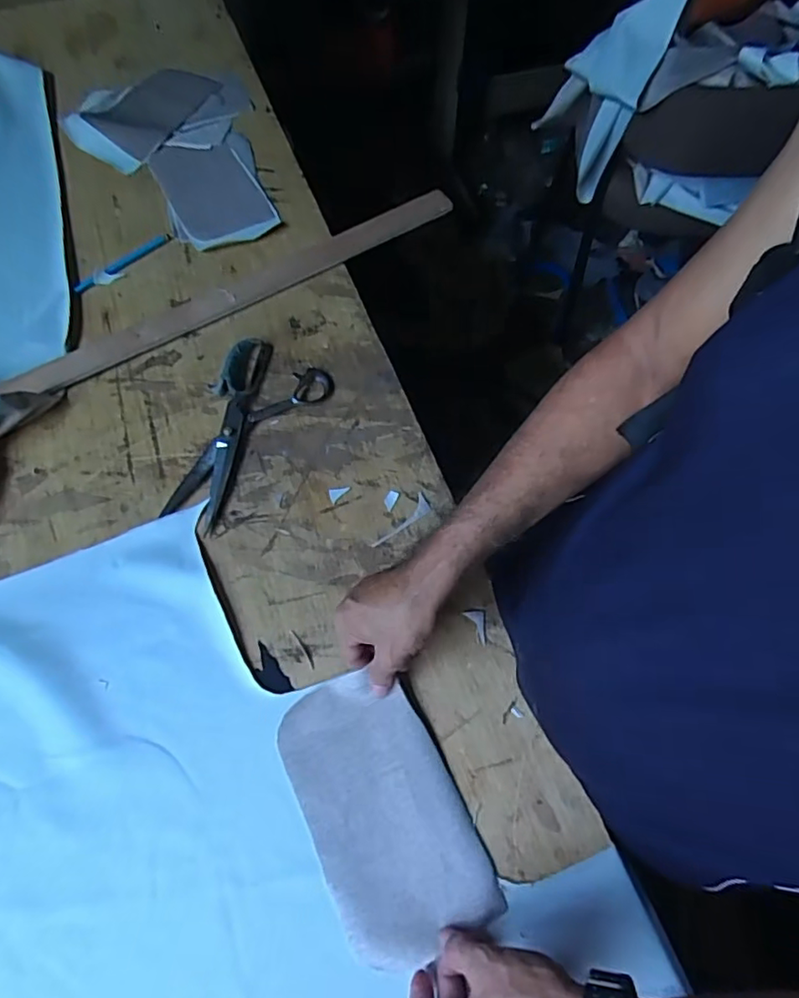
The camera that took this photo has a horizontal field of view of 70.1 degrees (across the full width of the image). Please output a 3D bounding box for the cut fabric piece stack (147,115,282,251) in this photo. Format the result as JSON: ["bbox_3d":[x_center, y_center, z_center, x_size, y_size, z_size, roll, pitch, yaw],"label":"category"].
[{"bbox_3d":[-0.267,-0.451,0.807,0.139,0.010,0.252,-18,67,-10],"label":"cut fabric piece stack"}]

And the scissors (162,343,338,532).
[{"bbox_3d":[-0.181,-0.079,0.631,0.118,0.019,0.233,26,67,10],"label":"scissors"}]

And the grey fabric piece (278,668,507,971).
[{"bbox_3d":[-0.015,0.258,0.479,0.121,0.012,0.211,-24,68,-12],"label":"grey fabric piece"}]

